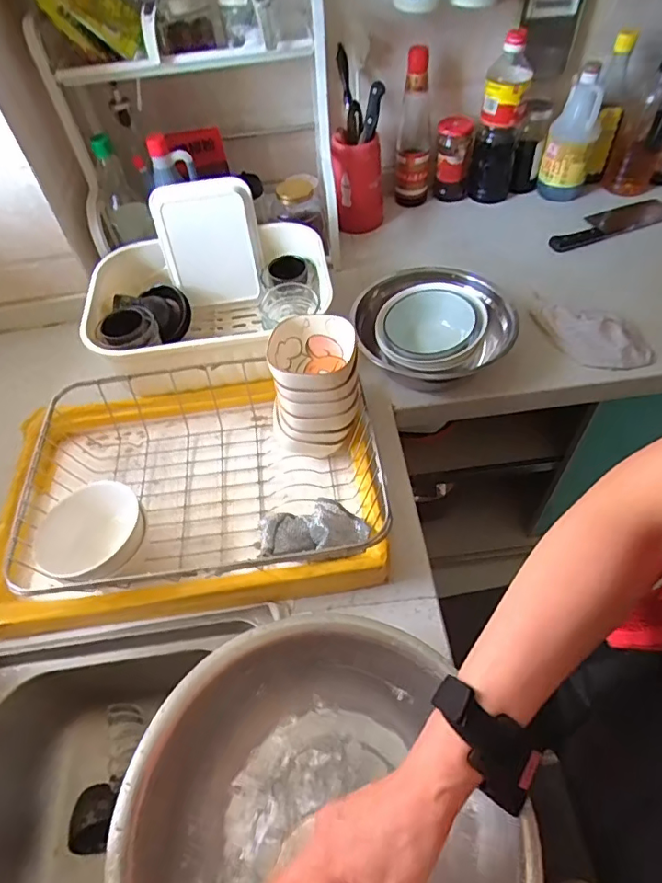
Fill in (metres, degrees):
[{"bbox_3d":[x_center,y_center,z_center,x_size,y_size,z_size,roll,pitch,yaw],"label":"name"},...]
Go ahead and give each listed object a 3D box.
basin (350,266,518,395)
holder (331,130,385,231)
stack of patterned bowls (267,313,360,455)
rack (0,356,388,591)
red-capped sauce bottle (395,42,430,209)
[{"bbox_3d":[0.143,-0.162,0.749,0.205,0.077,0.201,-2,54,3],"label":"basin"},{"bbox_3d":[0.052,-0.469,0.952,0.084,0.168,0.089,0,54,5],"label":"holder"},{"bbox_3d":[-0.015,-0.054,0.618,0.090,0.162,0.089,-3,53,3],"label":"stack of patterned bowls"},{"bbox_3d":[-0.148,0.023,0.623,0.382,0.092,0.270,-11,53,-3],"label":"rack"},{"bbox_3d":[0.153,-0.568,0.944,0.060,0.246,0.071,5,54,9],"label":"red-capped sauce bottle"}]

